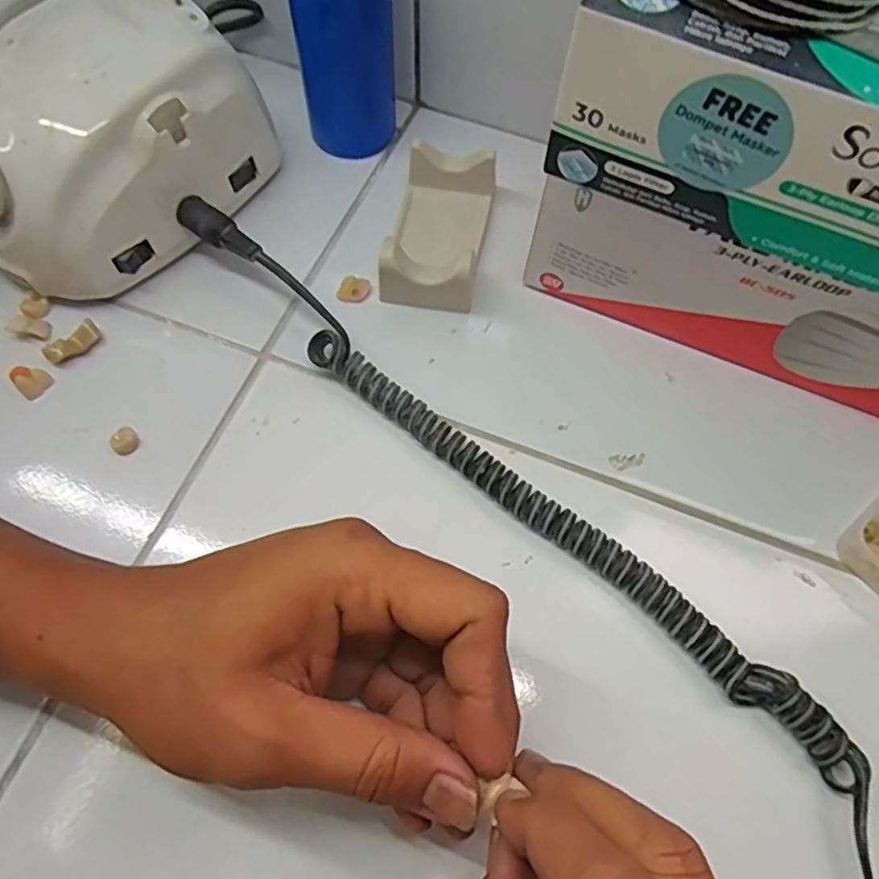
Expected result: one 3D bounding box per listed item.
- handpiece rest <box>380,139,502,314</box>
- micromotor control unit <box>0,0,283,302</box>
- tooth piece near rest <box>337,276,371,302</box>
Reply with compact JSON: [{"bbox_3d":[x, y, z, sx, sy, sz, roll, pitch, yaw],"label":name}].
[{"bbox_3d":[0.000,-0.110,0.326,0.045,0.035,0.090,11,65,3],"label":"handpiece rest"},{"bbox_3d":[-0.156,-0.134,0.305,0.102,0.085,0.134,23,68,10],"label":"micromotor control unit"},{"bbox_3d":[-0.043,-0.076,0.325,0.017,0.011,0.010,-8,65,-5],"label":"tooth piece near rest"}]

